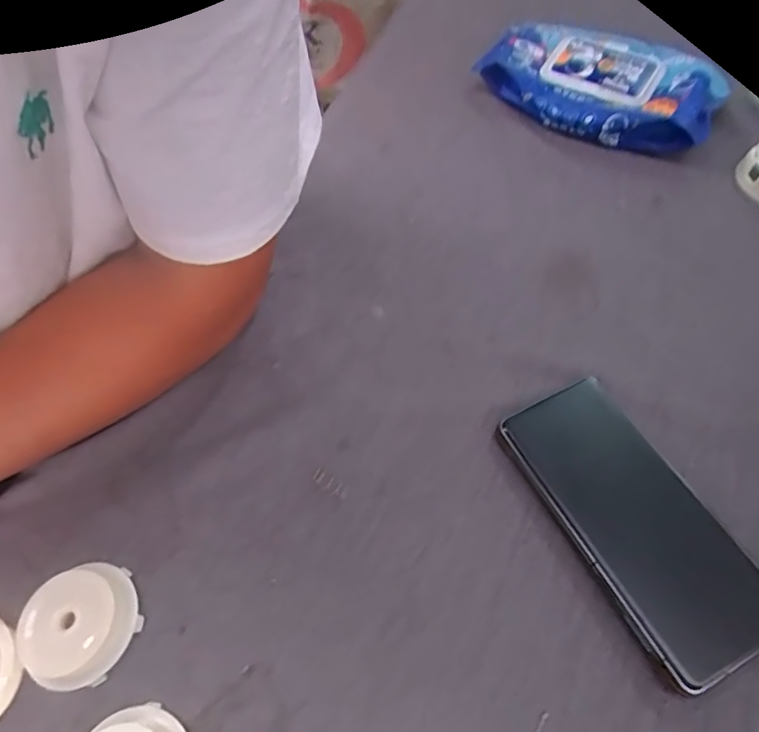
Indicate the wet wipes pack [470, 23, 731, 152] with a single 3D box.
[{"bbox_3d":[0.185,-0.241,0.445,0.197,0.038,0.113,27,64,19],"label":"wet wipes pack"}]

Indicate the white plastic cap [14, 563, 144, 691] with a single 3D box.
[{"bbox_3d":[-0.152,0.132,0.261,0.052,0.017,0.052,-2,61,3],"label":"white plastic cap"}]

